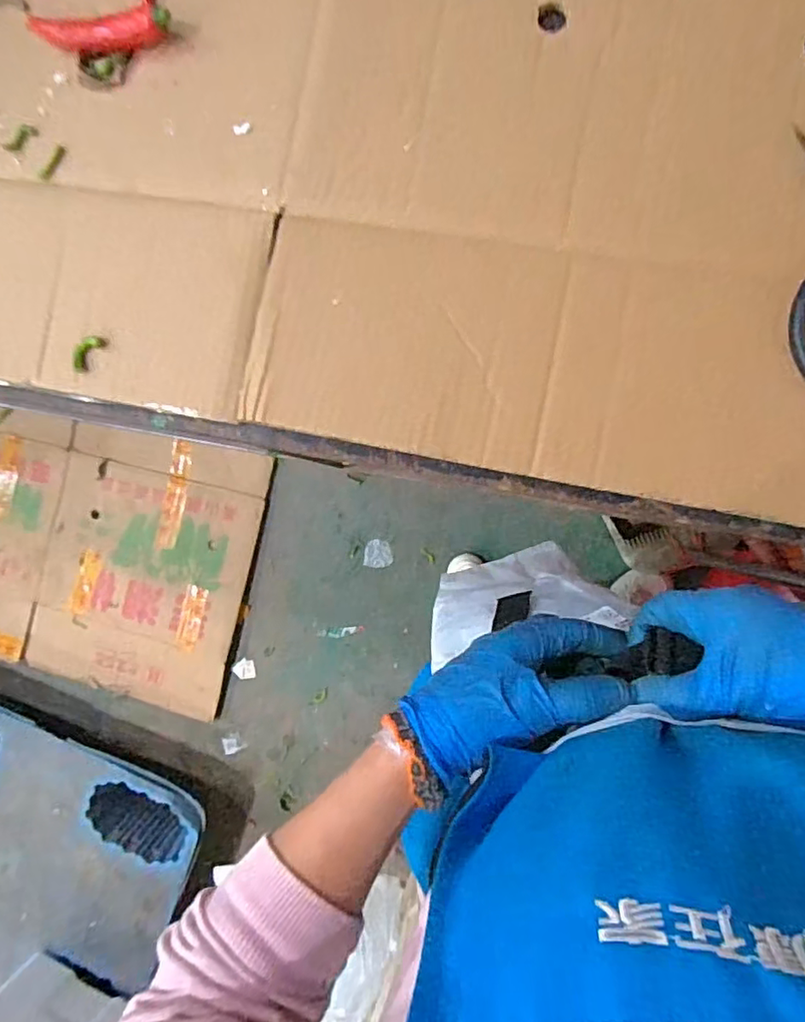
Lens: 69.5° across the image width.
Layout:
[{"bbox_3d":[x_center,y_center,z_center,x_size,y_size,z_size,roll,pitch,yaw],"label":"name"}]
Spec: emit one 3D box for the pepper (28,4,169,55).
[{"bbox_3d":[-0.216,-0.340,0.407,0.113,0.021,0.025,9,92,8],"label":"pepper"}]

